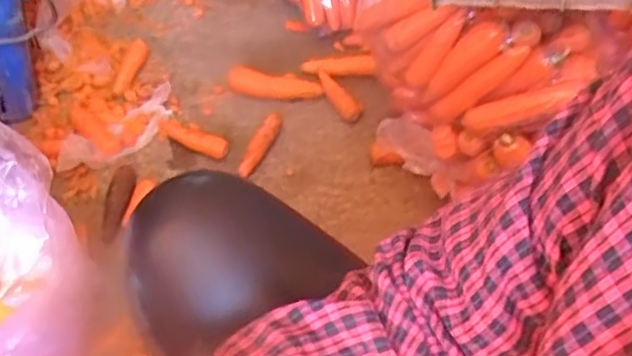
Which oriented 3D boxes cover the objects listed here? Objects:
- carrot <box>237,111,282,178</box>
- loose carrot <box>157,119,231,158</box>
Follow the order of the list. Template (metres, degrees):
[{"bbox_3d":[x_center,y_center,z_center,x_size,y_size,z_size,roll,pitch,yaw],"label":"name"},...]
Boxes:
[{"bbox_3d":[-0.096,-0.063,1.207,0.030,0.029,0.137,21,63,15],"label":"carrot"},{"bbox_3d":[-0.228,-0.074,1.206,0.148,0.030,0.042,26,45,20],"label":"loose carrot"}]

